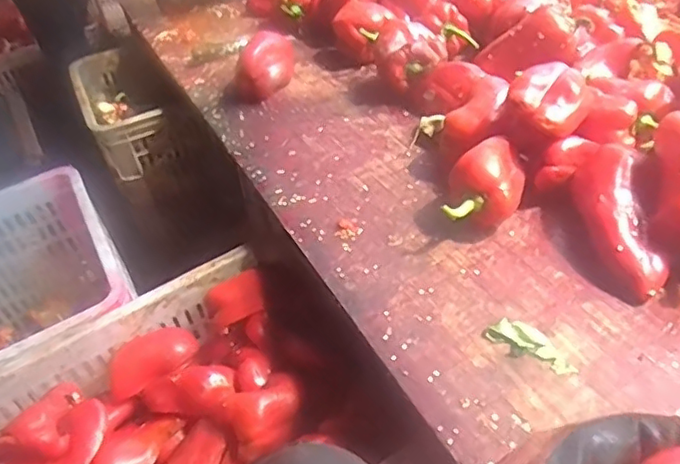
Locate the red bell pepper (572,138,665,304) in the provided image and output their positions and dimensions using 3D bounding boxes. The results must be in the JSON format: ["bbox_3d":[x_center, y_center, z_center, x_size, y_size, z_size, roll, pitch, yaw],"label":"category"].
[{"bbox_3d":[0.266,-0.013,0.596,0.057,0.050,0.166,-7,60,1],"label":"red bell pepper"}]

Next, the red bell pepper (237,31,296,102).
[{"bbox_3d":[-0.116,-0.254,0.937,0.090,0.073,0.072,-9,42,1],"label":"red bell pepper"}]

